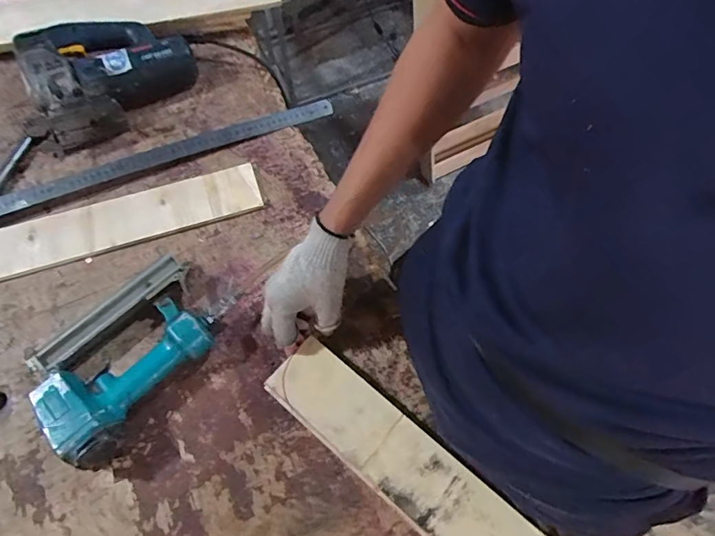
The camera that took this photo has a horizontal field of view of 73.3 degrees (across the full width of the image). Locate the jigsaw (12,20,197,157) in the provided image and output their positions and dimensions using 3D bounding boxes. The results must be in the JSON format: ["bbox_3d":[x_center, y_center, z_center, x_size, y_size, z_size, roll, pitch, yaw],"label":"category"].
[{"bbox_3d":[-0.389,-0.306,0.766,0.244,0.091,0.196,-18,65,-7],"label":"jigsaw"}]

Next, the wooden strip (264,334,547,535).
[{"bbox_3d":[0.112,0.264,0.510,0.516,0.013,0.085,38,70,17],"label":"wooden strip"}]

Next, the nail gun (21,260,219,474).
[{"bbox_3d":[-0.279,0.105,0.586,0.208,0.060,0.174,-36,68,-15],"label":"nail gun"}]

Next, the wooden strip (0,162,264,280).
[{"bbox_3d":[-0.410,-0.050,0.681,0.539,0.016,0.082,-16,65,-7],"label":"wooden strip"}]

